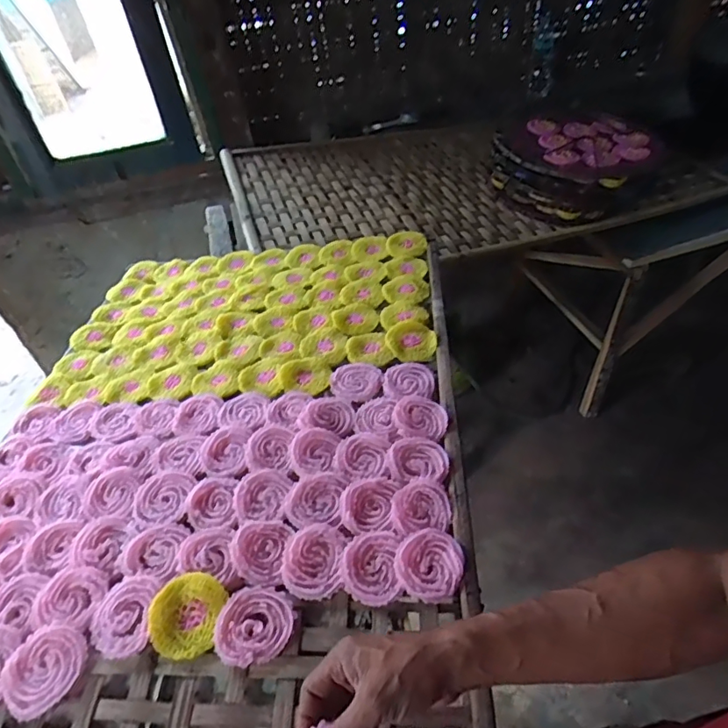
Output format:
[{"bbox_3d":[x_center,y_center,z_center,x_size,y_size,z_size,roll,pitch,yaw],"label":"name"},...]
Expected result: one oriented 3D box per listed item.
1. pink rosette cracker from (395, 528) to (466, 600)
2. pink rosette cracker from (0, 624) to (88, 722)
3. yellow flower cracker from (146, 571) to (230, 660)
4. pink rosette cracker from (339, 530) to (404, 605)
[{"bbox_3d":[0.069,0.208,0.548,0.072,0.015,0.067,-4,45,4],"label":"pink rosette cracker"},{"bbox_3d":[-0.313,0.298,0.510,0.070,0.015,0.077,-4,45,4],"label":"pink rosette cracker"},{"bbox_3d":[-0.179,0.250,0.527,0.066,0.022,0.076,5,46,12],"label":"yellow flower cracker"},{"bbox_3d":[0.007,0.213,0.555,0.061,0.015,0.073,-4,45,4],"label":"pink rosette cracker"}]

